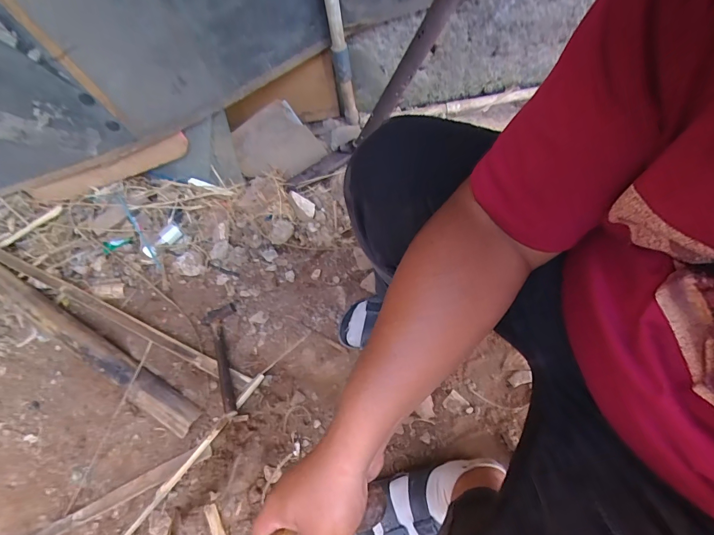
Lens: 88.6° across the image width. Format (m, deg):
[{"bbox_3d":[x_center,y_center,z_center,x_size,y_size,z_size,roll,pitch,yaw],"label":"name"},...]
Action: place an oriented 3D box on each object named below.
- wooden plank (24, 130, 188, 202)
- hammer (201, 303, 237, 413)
[{"bbox_3d":[-0.602,-0.234,0.894,0.452,0.073,0.030,-13,61,14],"label":"wooden plank"},{"bbox_3d":[-0.264,0.176,0.747,0.071,0.032,0.228,-25,65,-5],"label":"hammer"}]

